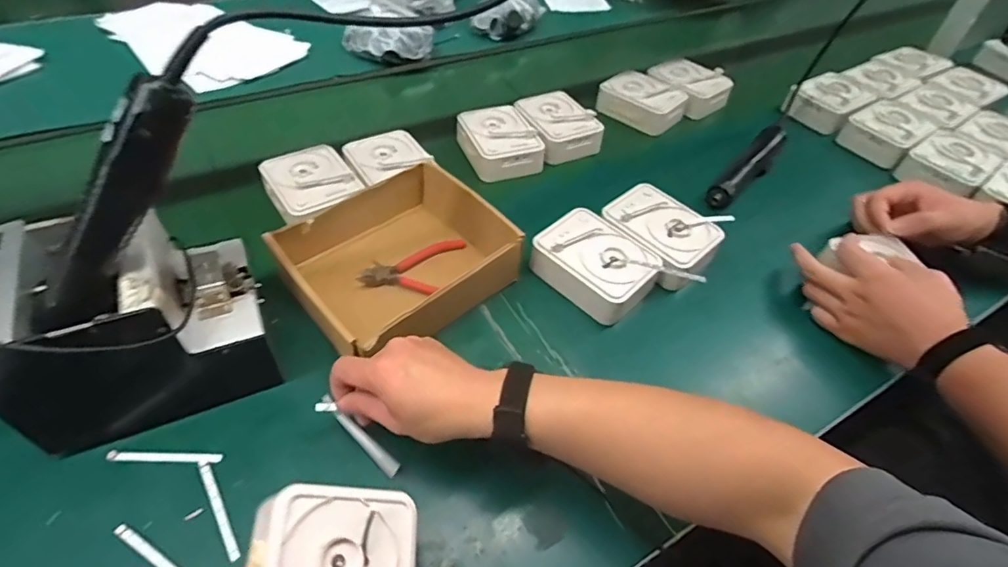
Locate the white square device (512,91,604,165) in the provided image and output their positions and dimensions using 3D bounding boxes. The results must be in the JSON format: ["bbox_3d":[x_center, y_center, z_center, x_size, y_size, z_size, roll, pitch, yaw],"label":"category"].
[{"bbox_3d":[0.084,-0.248,0.802,0.101,0.045,0.130,-17,51,-19],"label":"white square device"}]

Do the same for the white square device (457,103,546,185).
[{"bbox_3d":[-0.007,-0.210,0.767,0.101,0.041,0.129,-18,51,-20],"label":"white square device"}]

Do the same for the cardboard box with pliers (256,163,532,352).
[{"bbox_3d":[-0.115,-0.024,0.563,0.190,0.085,0.218,37,55,26],"label":"cardboard box with pliers"}]

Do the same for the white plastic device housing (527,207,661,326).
[{"bbox_3d":[0.107,-0.022,0.601,0.135,0.056,0.097,36,55,26],"label":"white plastic device housing"}]

